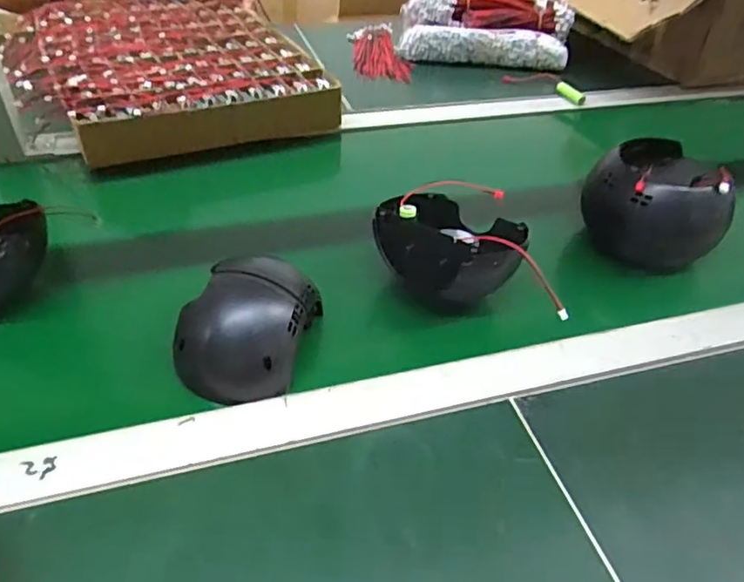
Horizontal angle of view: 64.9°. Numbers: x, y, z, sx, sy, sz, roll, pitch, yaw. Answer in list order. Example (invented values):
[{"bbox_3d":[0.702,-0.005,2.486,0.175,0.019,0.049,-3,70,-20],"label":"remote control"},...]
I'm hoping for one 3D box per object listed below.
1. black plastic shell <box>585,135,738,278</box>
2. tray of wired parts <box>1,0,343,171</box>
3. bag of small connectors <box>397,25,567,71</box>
[{"bbox_3d":[0.275,-0.077,0.562,0.129,0.098,0.112,31,48,27],"label":"black plastic shell"},{"bbox_3d":[-0.291,-0.309,0.797,0.352,0.059,0.434,-19,47,-24],"label":"tray of wired parts"},{"bbox_3d":[0.174,-0.385,0.929,0.264,0.050,0.043,7,42,3],"label":"bag of small connectors"}]

